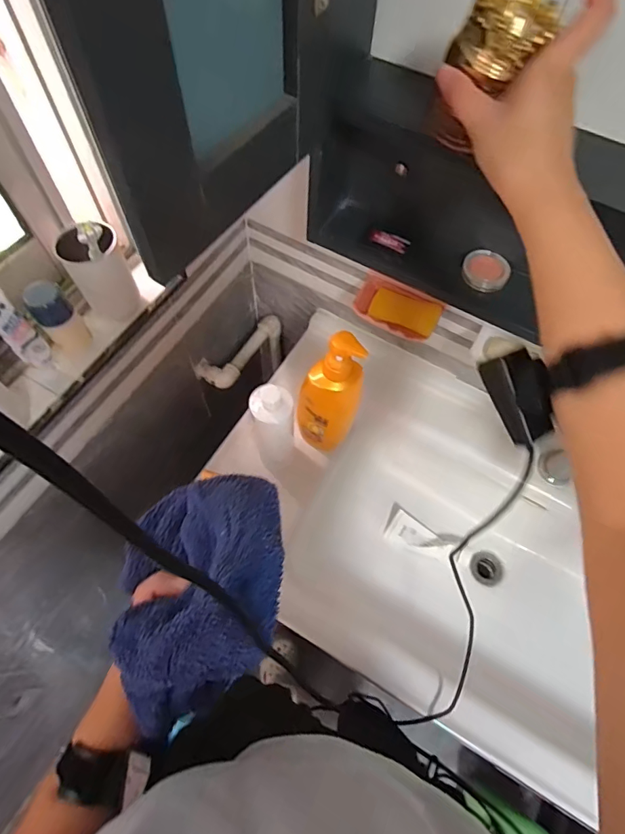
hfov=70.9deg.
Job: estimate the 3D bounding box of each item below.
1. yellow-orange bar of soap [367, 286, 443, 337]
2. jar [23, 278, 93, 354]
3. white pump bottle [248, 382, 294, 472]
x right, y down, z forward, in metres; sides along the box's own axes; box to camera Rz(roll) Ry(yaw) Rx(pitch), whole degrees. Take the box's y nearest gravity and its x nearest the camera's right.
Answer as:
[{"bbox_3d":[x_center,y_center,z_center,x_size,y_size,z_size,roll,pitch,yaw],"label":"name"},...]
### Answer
[{"bbox_3d":[0.142,-0.161,0.680,0.103,0.025,0.053,24,87,12],"label":"yellow-orange bar of soap"},{"bbox_3d":[-0.336,-0.131,0.583,0.048,0.098,0.048,1,64,-2],"label":"jar"},{"bbox_3d":[-0.054,0.017,0.624,0.056,0.155,0.059,-5,64,-6],"label":"white pump bottle"}]

